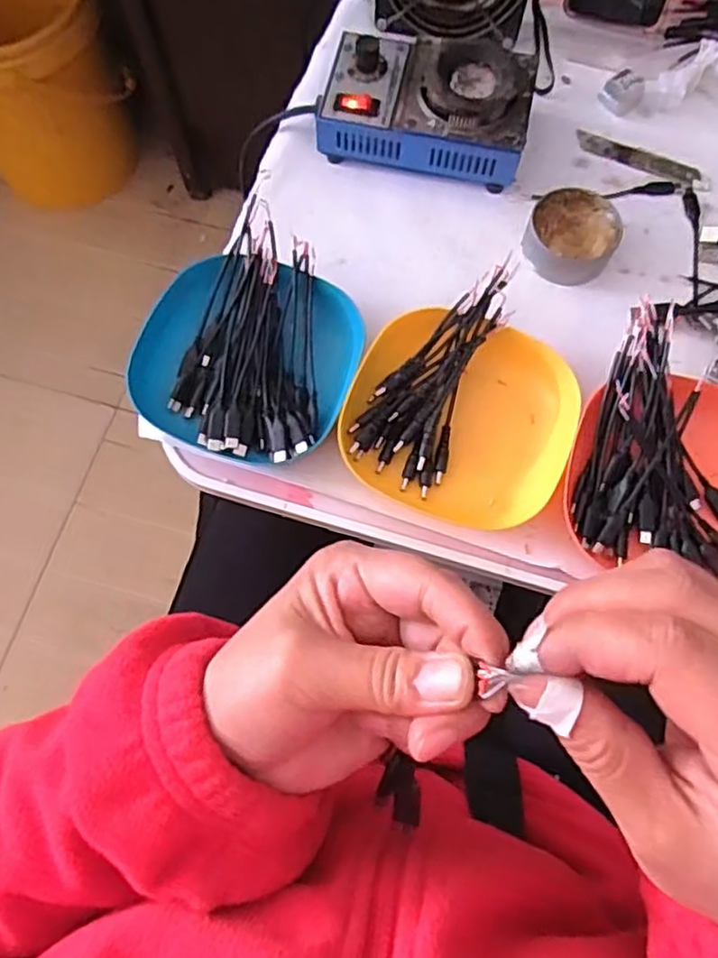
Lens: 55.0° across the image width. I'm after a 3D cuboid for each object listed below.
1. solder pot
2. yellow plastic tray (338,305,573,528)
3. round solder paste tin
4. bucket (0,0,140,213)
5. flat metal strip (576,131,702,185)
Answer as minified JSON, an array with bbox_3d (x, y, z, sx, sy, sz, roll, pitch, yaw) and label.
[{"bbox_3d":[0.051,-0.281,0.516,0.150,0.062,0.096,13,72,4],"label":"solder pot"},{"bbox_3d":[0.065,-0.038,0.449,0.141,0.033,0.125,20,73,6],"label":"yellow plastic tray"},{"bbox_3d":[0.154,-0.176,0.497,0.063,0.026,0.063,0,72,0],"label":"round solder paste tin"},{"bbox_3d":[-0.497,-0.616,1.037,0.265,0.283,0.274,0,72,0],"label":"bucket"},{"bbox_3d":[0.218,-0.251,0.539,0.098,0.004,0.015,26,73,8],"label":"flat metal strip"}]

